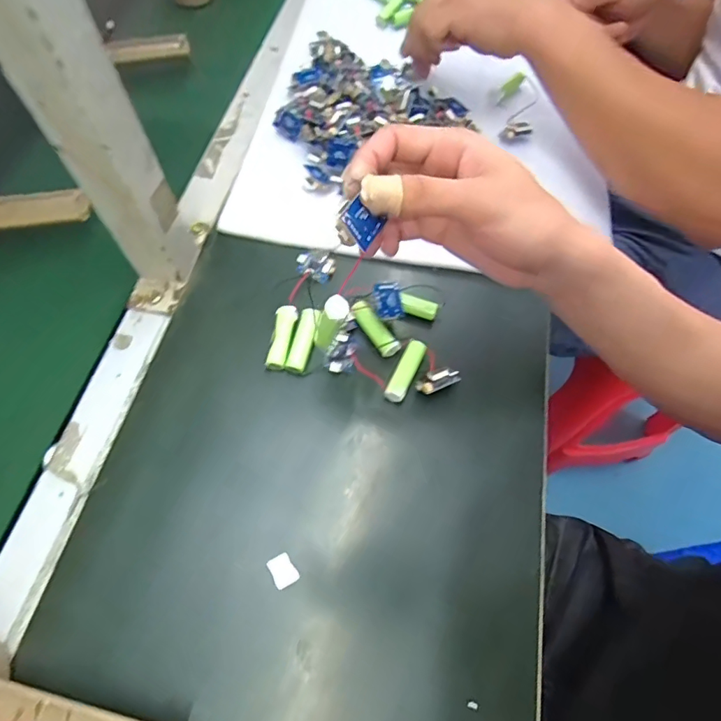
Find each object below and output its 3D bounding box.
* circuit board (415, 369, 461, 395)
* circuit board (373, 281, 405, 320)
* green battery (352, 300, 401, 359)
[{"bbox_3d":[0.058,0.014,0.347,0.033,0.010,0.014,-20,66,-13],"label":"circuit board"},{"bbox_3d":[0.021,-0.047,0.365,0.020,0.009,0.029,-9,64,-8],"label":"circuit board"},{"bbox_3d":[0.012,-0.025,0.375,0.014,0.015,0.051,-31,72,-18],"label":"green battery"}]

